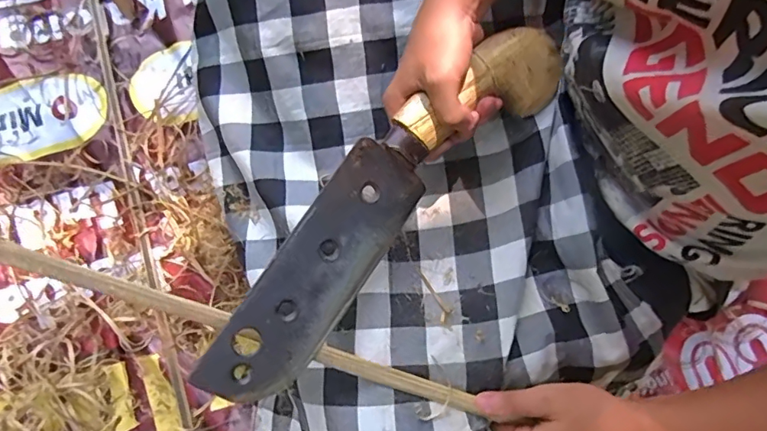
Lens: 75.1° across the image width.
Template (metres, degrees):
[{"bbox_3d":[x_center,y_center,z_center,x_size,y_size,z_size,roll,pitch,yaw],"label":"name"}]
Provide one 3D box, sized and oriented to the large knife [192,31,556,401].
[{"bbox_3d":[0.000,-0.015,0.390,0.081,0.040,0.367,45,80,-15],"label":"large knife"}]

